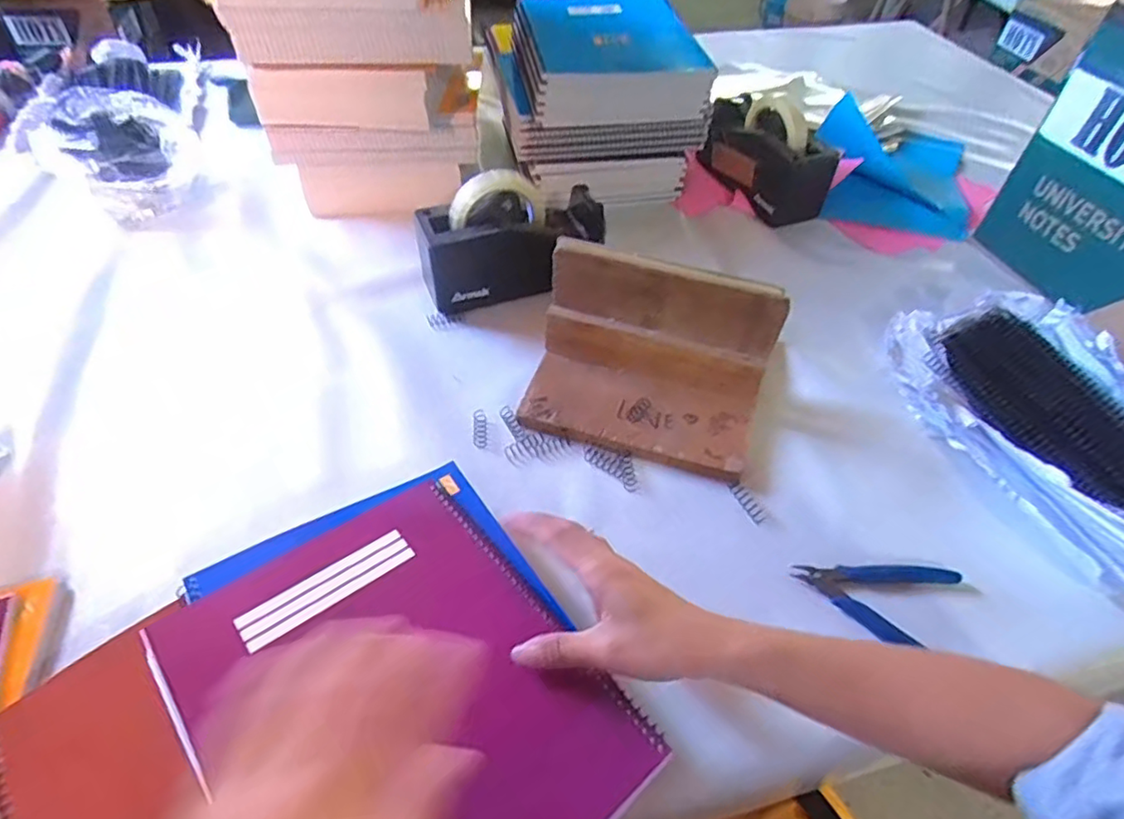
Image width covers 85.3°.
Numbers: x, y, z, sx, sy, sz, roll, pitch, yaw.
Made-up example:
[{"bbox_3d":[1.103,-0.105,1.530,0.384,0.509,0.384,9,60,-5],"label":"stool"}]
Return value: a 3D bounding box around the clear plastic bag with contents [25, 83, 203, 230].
[{"bbox_3d":[-0.546,-0.319,0.760,0.161,0.088,0.185,-33,58,-27],"label":"clear plastic bag with contents"}]

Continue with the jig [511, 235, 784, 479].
[{"bbox_3d":[0.074,-0.044,0.535,0.206,0.121,0.123,15,50,11],"label":"jig"}]

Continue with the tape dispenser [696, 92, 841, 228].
[{"bbox_3d":[0.253,-0.330,0.787,0.073,0.110,0.194,-27,56,-23],"label":"tape dispenser"}]

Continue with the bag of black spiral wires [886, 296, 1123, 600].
[{"bbox_3d":[0.442,0.015,0.545,0.172,0.064,0.330,-13,51,-13],"label":"bag of black spiral wires"}]

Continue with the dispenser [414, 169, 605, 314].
[{"bbox_3d":[-0.053,-0.186,0.656,0.197,0.112,0.075,-14,51,-14],"label":"dispenser"}]

